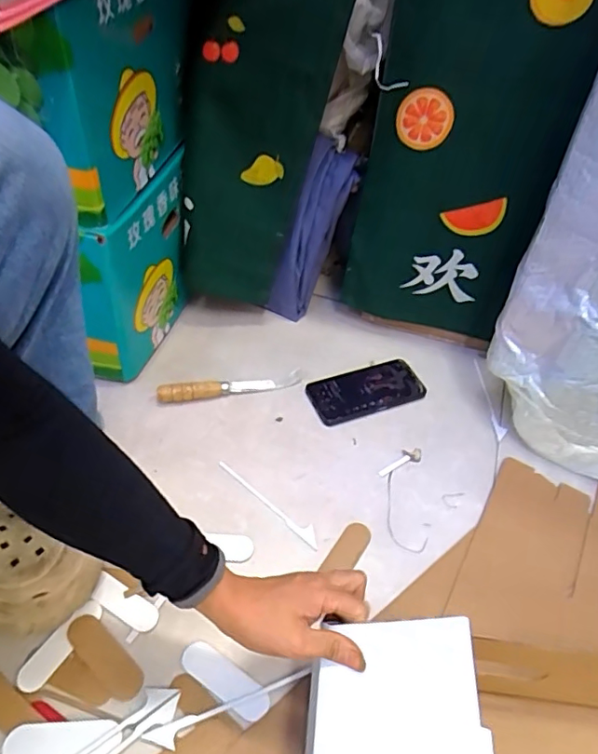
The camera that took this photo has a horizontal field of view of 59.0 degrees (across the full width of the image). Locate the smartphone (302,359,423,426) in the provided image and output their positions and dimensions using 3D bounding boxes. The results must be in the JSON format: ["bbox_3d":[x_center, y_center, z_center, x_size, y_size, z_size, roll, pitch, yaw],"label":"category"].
[{"bbox_3d":[0.096,0.020,0.753,0.162,0.015,0.076,-14,49,-18],"label":"smartphone"}]

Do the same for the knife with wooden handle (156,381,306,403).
[{"bbox_3d":[-0.097,0.011,0.737,0.192,0.024,0.022,-9,48,-13],"label":"knife with wooden handle"}]

